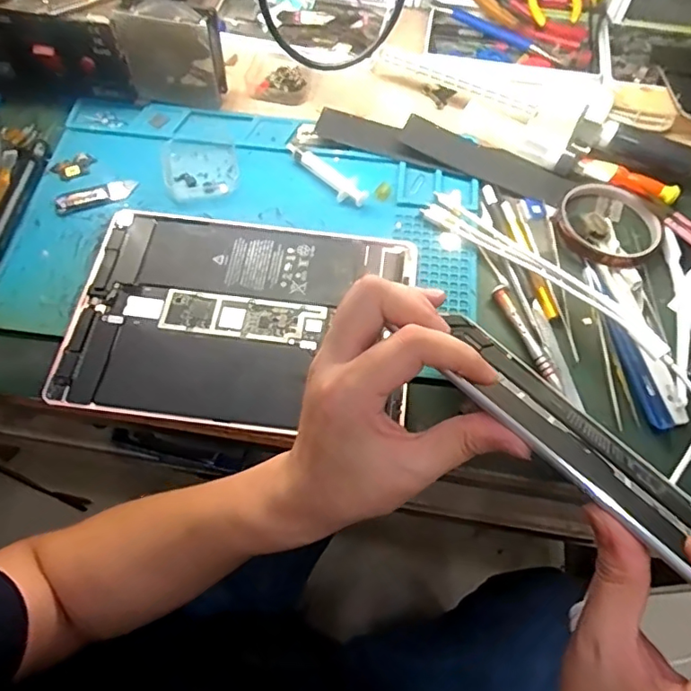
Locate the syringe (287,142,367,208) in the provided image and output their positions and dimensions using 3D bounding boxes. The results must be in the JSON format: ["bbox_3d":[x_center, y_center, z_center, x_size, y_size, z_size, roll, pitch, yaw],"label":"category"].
[{"bbox_3d":[-0.017,-0.152,0.483,0.023,0.009,0.089,-38,70,-18],"label":"syringe"}]

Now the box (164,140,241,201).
[{"bbox_3d":[-0.125,-0.157,0.483,0.062,0.010,0.065,-9,64,-6],"label":"box"}]

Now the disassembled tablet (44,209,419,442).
[{"bbox_3d":[-0.076,-0.020,0.418,0.244,0.013,0.170,7,63,2],"label":"disassembled tablet"}]

